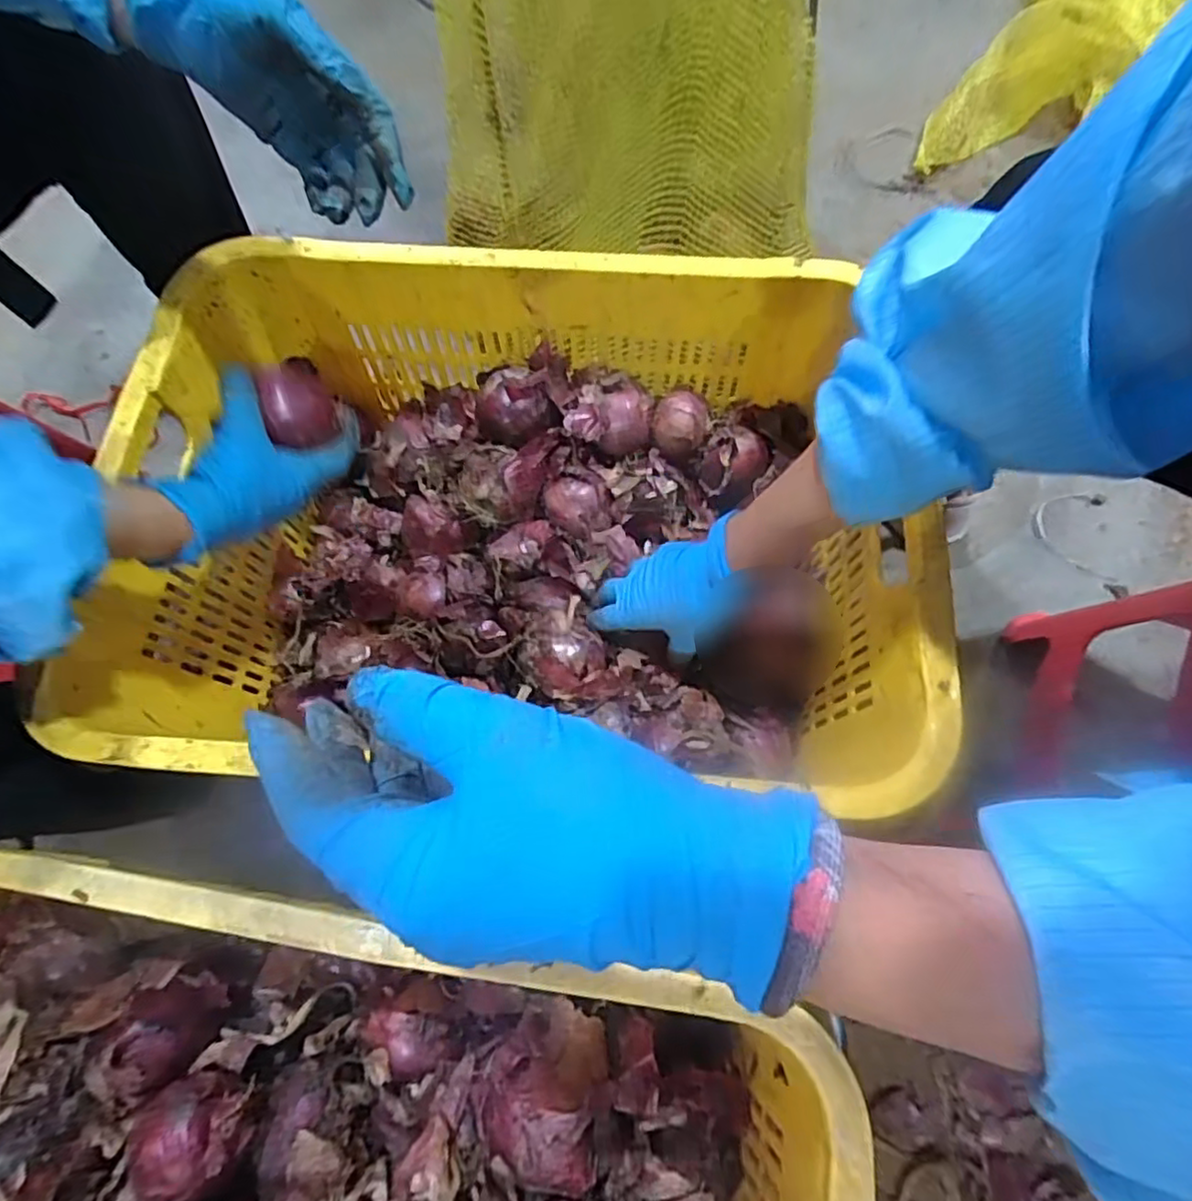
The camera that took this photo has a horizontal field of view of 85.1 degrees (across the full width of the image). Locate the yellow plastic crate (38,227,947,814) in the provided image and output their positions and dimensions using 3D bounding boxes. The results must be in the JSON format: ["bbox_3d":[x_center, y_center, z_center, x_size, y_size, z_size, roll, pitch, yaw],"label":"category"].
[{"bbox_3d":[-0.058,-0.053,0.565,0.571,0.223,0.411,3,70,3],"label":"yellow plastic crate"}]

